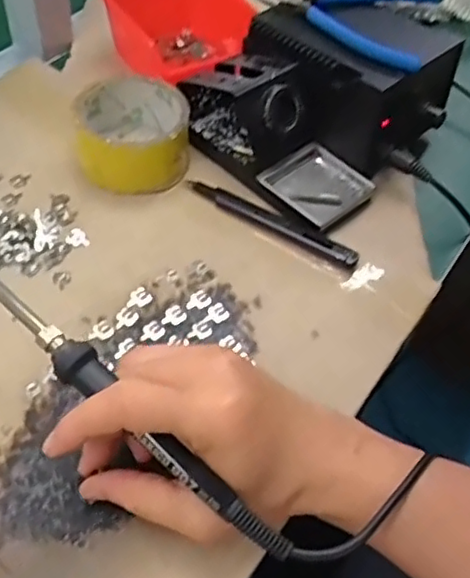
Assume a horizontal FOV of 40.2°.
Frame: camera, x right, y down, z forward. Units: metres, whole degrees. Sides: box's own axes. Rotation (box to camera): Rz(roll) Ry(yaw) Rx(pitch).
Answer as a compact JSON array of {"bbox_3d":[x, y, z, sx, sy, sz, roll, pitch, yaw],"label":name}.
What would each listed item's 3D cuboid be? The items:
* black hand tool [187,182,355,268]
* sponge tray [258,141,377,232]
[{"bbox_3d":[0.026,-0.051,0.475,0.140,0.007,0.017,28,54,15],"label":"black hand tool"},{"bbox_3d":[0.063,-0.081,0.500,0.065,0.015,0.068,39,58,23],"label":"sponge tray"}]

